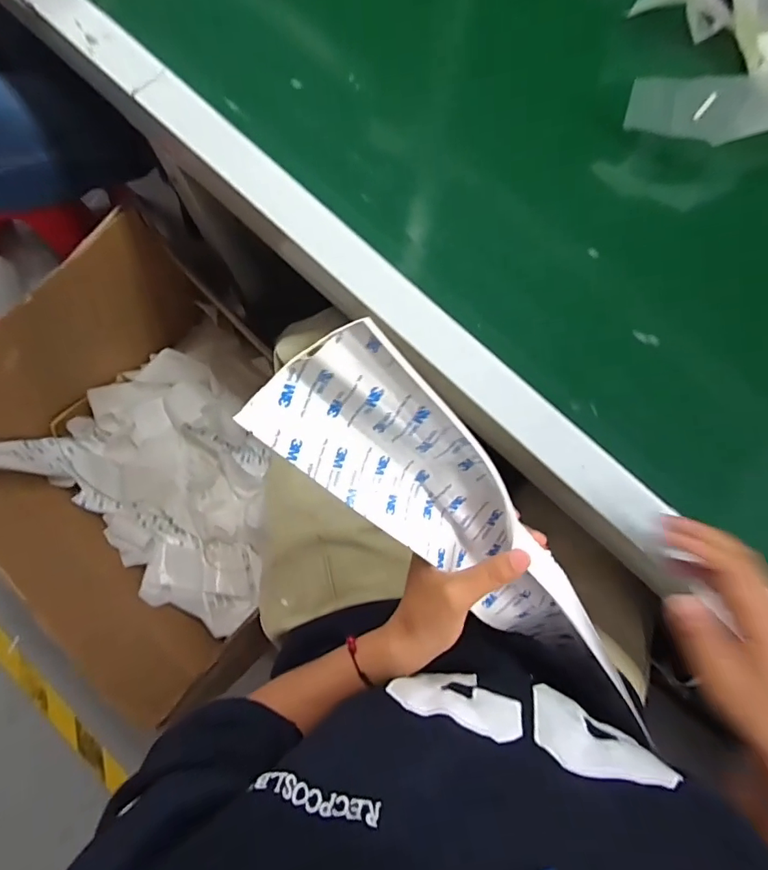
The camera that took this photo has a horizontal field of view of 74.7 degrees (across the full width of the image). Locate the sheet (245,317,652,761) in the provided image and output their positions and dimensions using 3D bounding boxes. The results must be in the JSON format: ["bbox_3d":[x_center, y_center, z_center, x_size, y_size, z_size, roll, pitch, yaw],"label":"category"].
[{"bbox_3d":[0.053,0.068,0.316,0.072,0.070,0.310,-48,114,-9],"label":"sheet"}]

